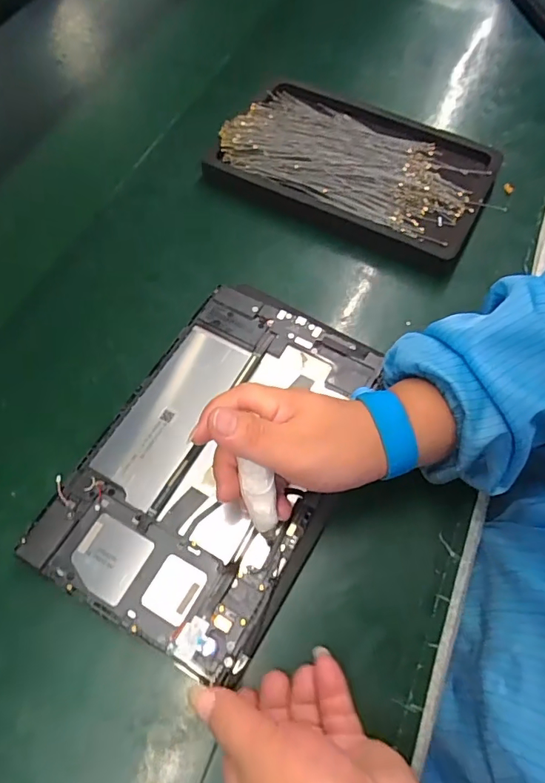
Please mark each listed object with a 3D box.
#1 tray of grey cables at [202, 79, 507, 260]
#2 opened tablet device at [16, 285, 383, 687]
[{"bbox_3d":[0.076,-0.212,0.475,0.248,0.032,0.160,22,65,11],"label":"tray of grey cables"},{"bbox_3d":[-0.036,0.039,0.339,0.153,0.015,0.238,25,66,11],"label":"opened tablet device"}]

